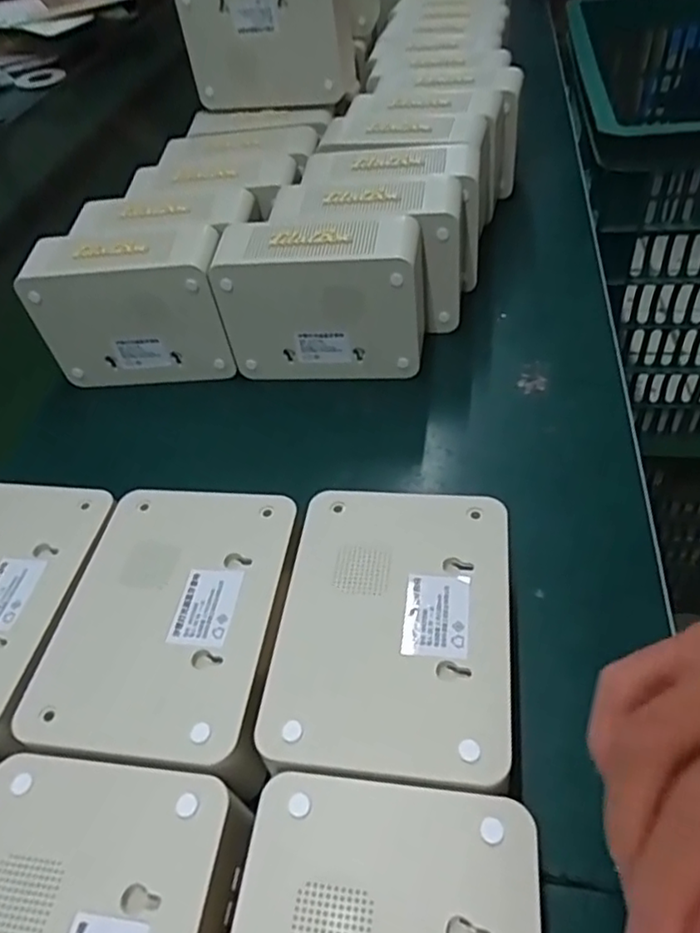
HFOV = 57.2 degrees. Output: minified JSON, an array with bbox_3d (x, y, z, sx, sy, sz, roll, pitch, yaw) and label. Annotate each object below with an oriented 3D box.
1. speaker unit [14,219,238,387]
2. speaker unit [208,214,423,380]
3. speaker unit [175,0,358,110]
[{"bbox_3d":[-0.162,-0.120,0.490,0.140,0.104,0.057,-4,47,5],"label":"speaker unit"},{"bbox_3d":[-0.020,-0.120,0.469,0.141,0.106,0.054,2,48,10],"label":"speaker unit"},{"bbox_3d":[-0.068,-0.386,0.577,0.149,0.115,0.064,7,49,15],"label":"speaker unit"}]

